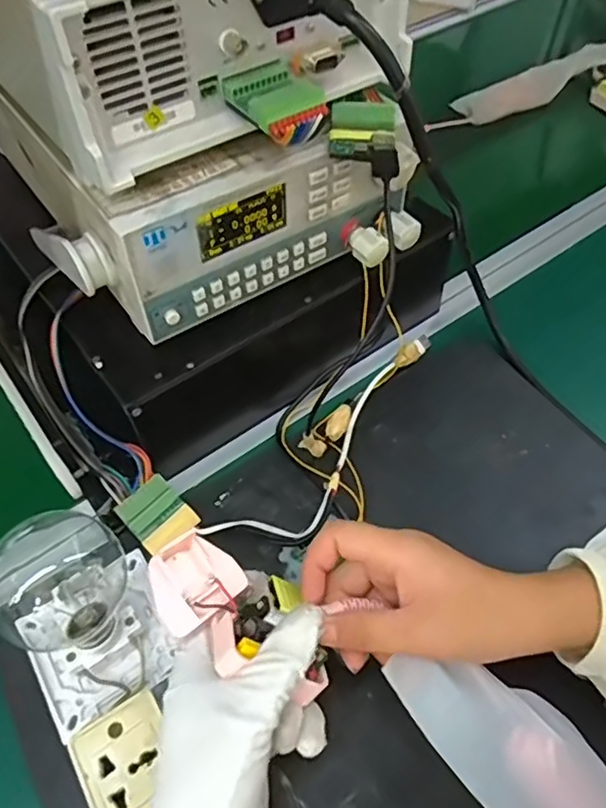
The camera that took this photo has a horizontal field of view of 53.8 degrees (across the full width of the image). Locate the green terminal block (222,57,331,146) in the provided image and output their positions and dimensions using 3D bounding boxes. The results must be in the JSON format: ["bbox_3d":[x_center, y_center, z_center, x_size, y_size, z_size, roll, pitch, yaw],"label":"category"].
[{"bbox_3d":[-0.014,-0.173,0.338,0.046,0.018,0.049,-34,60,-14],"label":"green terminal block"}]

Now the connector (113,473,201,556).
[{"bbox_3d":[-0.103,0.080,0.425,0.047,0.008,0.041,48,66,-6],"label":"connector"}]

